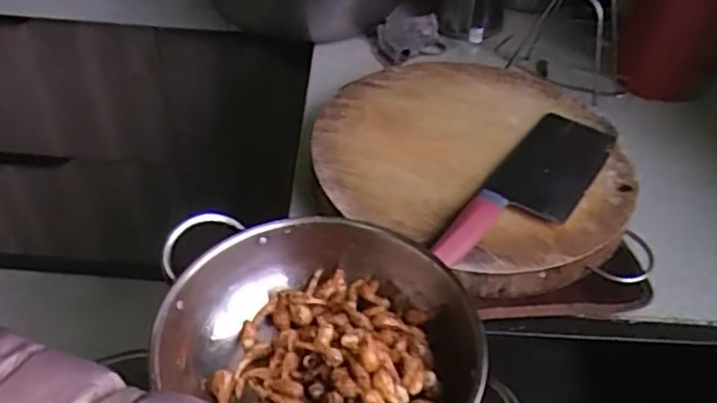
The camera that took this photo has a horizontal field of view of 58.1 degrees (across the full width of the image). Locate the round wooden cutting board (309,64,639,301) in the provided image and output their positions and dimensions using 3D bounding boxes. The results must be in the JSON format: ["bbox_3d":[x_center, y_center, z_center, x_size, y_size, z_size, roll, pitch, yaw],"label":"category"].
[{"bbox_3d":[0.126,-0.058,0.724,0.349,0.033,0.382,12,44,9],"label":"round wooden cutting board"}]

